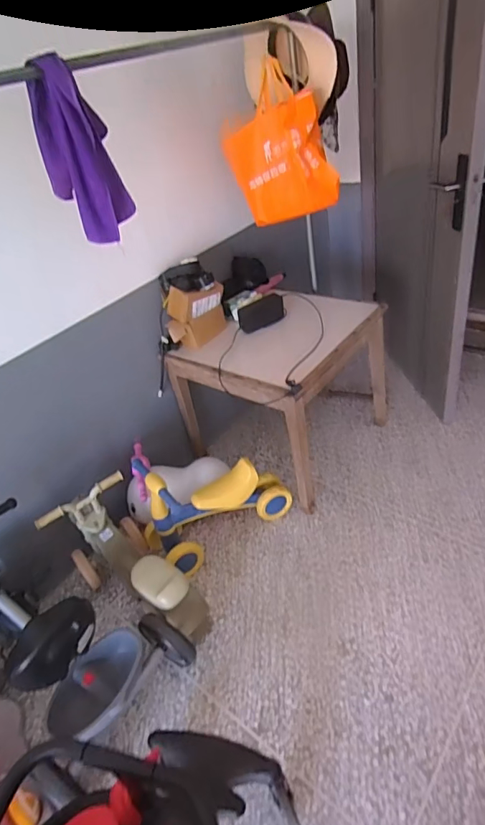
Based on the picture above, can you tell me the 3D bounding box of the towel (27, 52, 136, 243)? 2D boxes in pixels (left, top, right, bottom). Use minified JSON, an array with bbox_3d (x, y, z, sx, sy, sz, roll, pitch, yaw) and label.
[{"bbox_3d":[-0.378,-0.597,1.101,0.167,0.360,0.111,-21,38,-10],"label":"towel"}]

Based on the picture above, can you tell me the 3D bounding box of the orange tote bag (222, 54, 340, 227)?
[{"bbox_3d":[0.143,-0.861,1.568,0.139,0.414,0.380,-35,42,-26],"label":"orange tote bag"}]

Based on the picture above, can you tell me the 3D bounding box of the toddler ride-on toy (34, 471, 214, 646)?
[{"bbox_3d":[-0.379,0.501,1.524,0.280,0.350,0.523,-34,42,-25],"label":"toddler ride-on toy"}]

